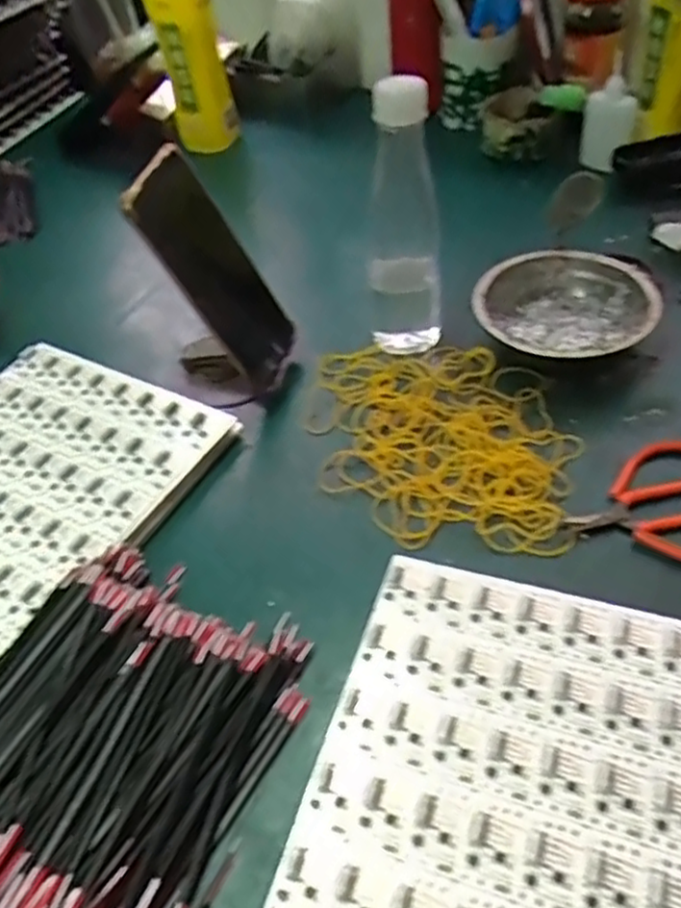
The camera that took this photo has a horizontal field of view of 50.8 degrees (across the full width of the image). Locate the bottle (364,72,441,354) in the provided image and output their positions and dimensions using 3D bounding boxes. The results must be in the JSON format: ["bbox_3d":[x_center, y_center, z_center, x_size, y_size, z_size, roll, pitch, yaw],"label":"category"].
[{"bbox_3d":[0.042,-0.164,0.515,0.055,0.197,0.047,-1,47,8],"label":"bottle"}]

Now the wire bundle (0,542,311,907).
[{"bbox_3d":[-0.126,0.151,0.360,0.159,0.023,0.209,20,53,24],"label":"wire bundle"}]

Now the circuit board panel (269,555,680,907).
[{"bbox_3d":[0.087,0.163,0.330,0.197,0.005,0.231,10,50,18],"label":"circuit board panel"}]

